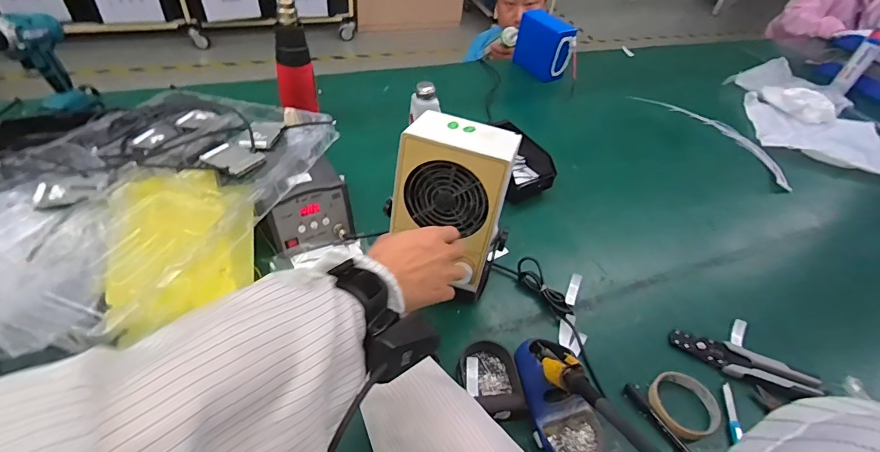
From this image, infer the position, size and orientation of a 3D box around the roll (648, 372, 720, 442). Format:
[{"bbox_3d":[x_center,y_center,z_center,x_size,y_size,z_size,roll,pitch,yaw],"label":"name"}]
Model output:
[{"bbox_3d":[0.323,0.238,0.585,0.084,0.016,0.086,4,45,-4],"label":"roll"}]

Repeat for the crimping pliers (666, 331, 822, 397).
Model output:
[{"bbox_3d":[0.439,0.196,0.639,0.194,0.020,0.048,21,46,13],"label":"crimping pliers"}]

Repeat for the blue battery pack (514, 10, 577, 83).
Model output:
[{"bbox_3d":[0.283,-0.492,1.204,0.069,0.147,0.155,-22,52,-27],"label":"blue battery pack"}]

